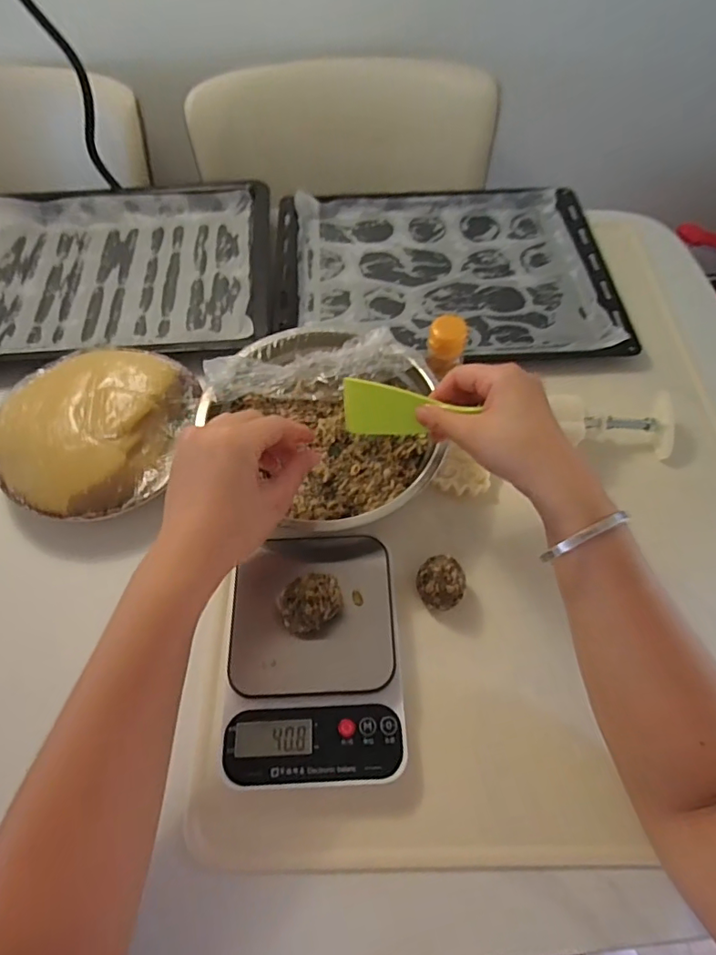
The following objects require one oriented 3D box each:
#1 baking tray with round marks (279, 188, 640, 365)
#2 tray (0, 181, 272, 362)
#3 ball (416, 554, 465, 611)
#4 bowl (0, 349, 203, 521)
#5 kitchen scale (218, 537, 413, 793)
[{"bbox_3d":[0.106,-0.264,0.663,0.398,0.029,0.301,0,60,1],"label":"baking tray with round marks"},{"bbox_3d":[-0.305,-0.255,0.650,0.392,0.036,0.315,-6,60,-3],"label":"tray"},{"bbox_3d":[0.068,0.089,0.434,0.035,0.036,0.041,-13,61,-7],"label":"ball"},{"bbox_3d":[-0.247,-0.044,0.504,0.163,0.067,0.183,6,60,4],"label":"bowl"},{"bbox_3d":[-0.033,0.137,0.413,0.128,0.037,0.179,-2,60,0],"label":"kitchen scale"}]

